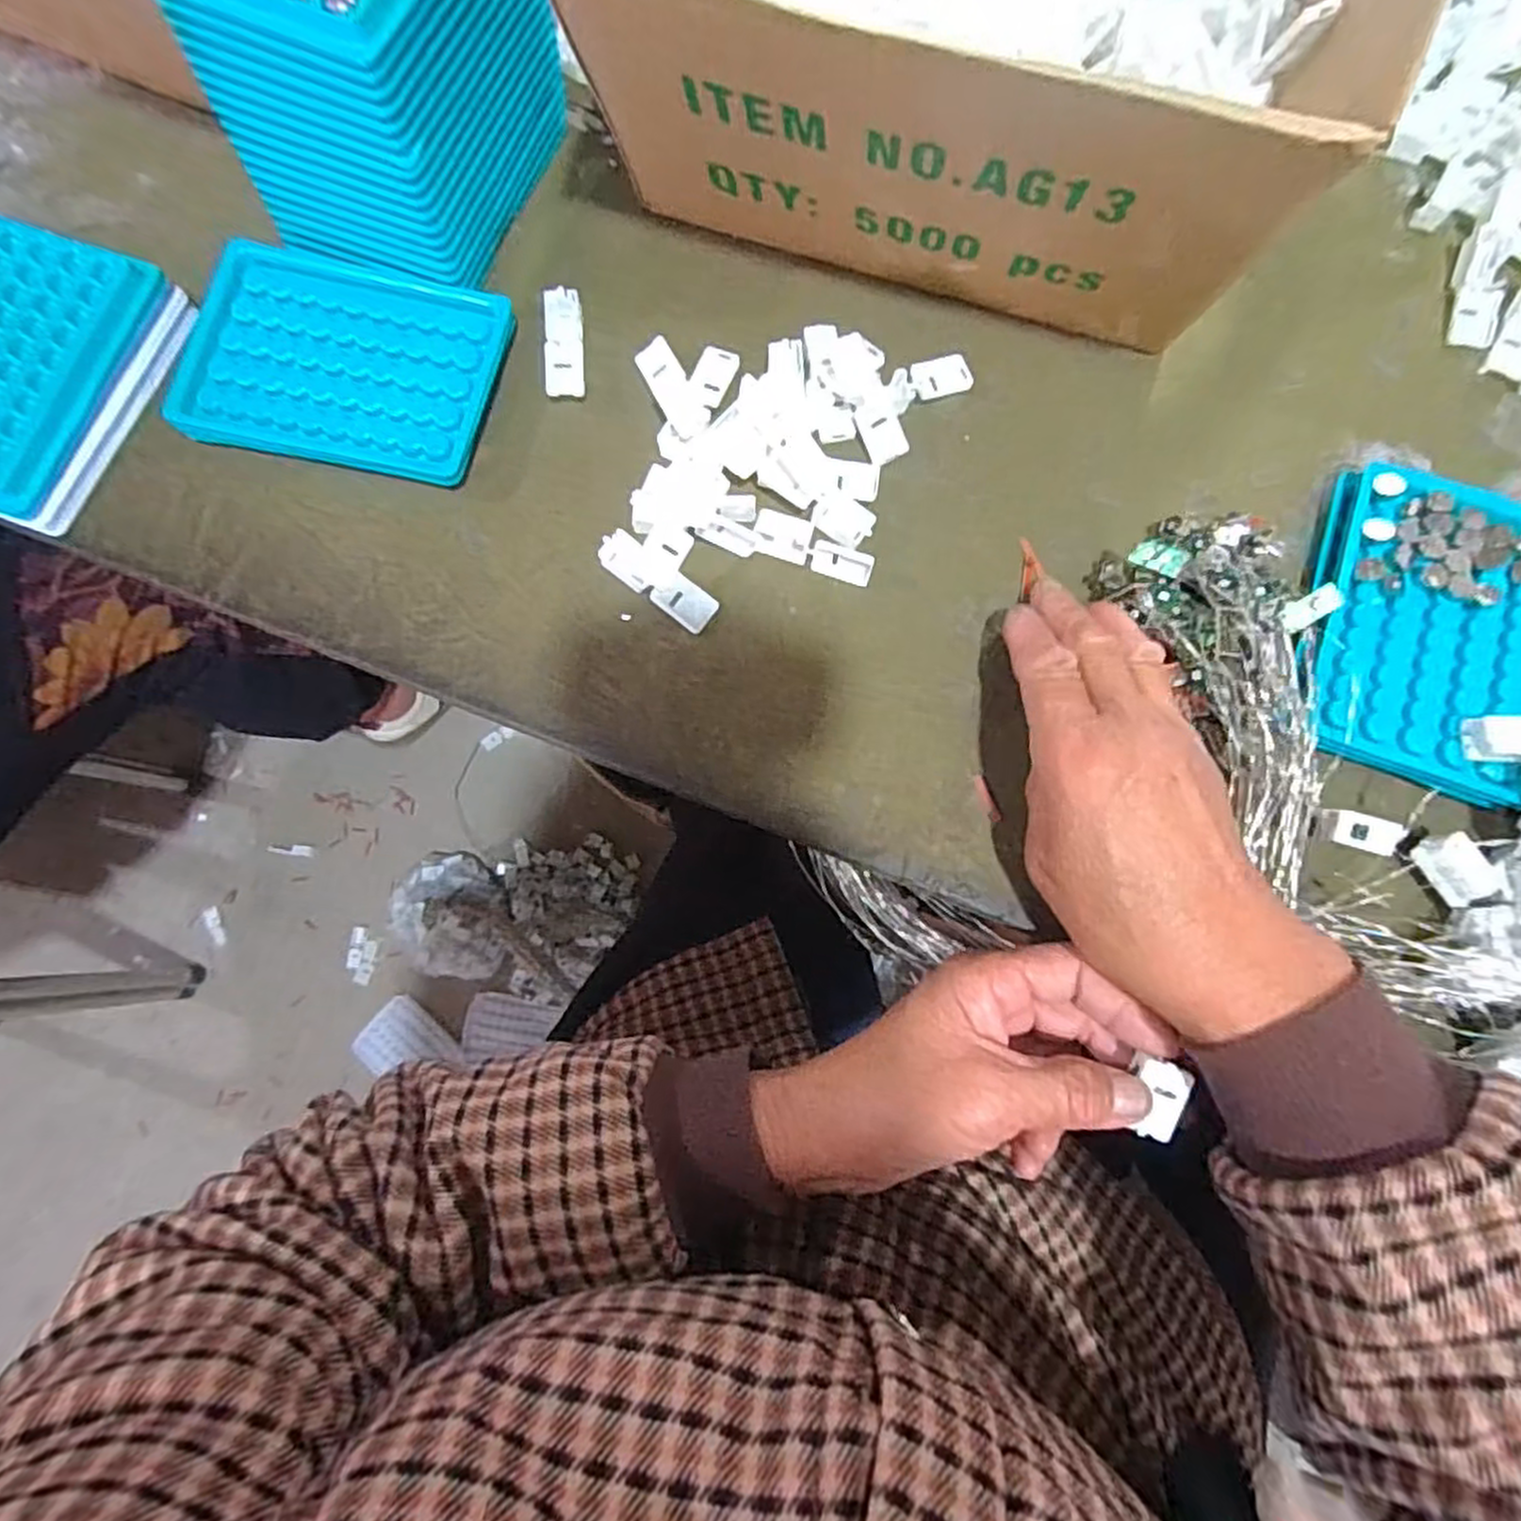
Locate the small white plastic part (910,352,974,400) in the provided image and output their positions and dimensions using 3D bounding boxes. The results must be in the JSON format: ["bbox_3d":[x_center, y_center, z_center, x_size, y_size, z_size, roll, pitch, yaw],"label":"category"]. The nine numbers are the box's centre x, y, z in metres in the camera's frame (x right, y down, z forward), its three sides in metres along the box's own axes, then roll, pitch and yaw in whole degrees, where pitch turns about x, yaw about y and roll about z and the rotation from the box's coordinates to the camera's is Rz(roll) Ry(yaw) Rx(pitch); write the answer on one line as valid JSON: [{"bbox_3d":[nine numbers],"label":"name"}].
[{"bbox_3d":[0.085,-0.181,0.356,0.028,0.005,0.017,-18,79,-4],"label":"small white plastic part"}]

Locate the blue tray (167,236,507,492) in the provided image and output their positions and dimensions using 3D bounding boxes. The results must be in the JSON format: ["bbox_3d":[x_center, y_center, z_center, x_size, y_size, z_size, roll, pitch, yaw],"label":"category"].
[{"bbox_3d":[-0.191,-0.179,0.345,0.137,0.014,0.098,14,78,3],"label":"blue tray"}]

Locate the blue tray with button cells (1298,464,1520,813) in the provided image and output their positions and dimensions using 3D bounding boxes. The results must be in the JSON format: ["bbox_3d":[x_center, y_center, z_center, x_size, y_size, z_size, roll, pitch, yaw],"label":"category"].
[{"bbox_3d":[0.285,-0.055,0.318,0.104,0.018,0.133,21,81,6],"label":"blue tray with button cells"}]

